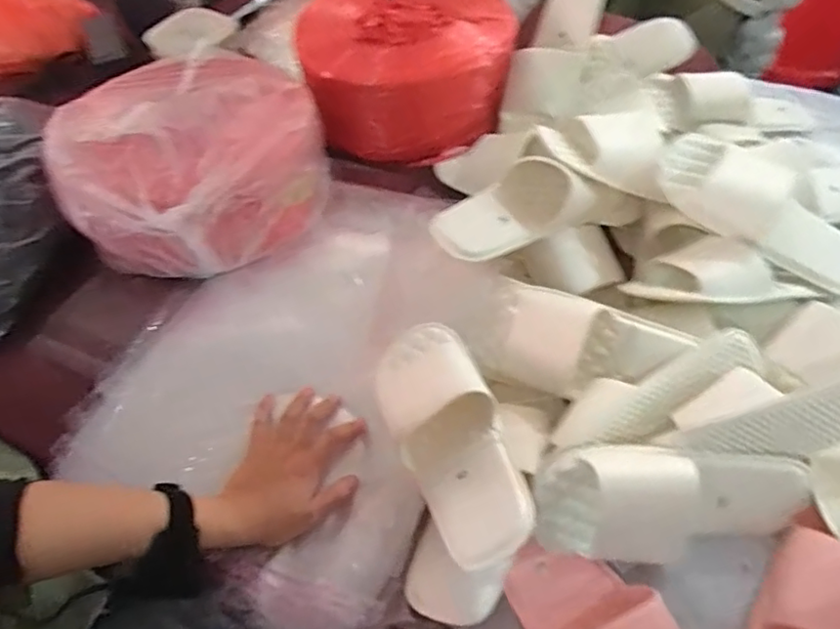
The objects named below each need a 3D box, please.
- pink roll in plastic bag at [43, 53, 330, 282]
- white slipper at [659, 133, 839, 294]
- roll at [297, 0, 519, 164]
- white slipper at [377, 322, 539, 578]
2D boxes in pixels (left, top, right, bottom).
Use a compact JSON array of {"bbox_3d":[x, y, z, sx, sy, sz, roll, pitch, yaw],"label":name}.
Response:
[{"bbox_3d":[-0.256,-0.183,0.681,0.277,0.179,0.301,-5,54,-1],"label":"pink roll in plastic bag"},{"bbox_3d":[0.356,-0.106,0.612,0.228,0.076,0.072,34,60,0],"label":"white slipper"},{"bbox_3d":[-0.014,-0.338,0.813,0.258,0.137,0.244,-1,54,2],"label":"roll"},{"bbox_3d":[0.023,0.108,0.540,0.089,0.087,0.227,-14,55,-8],"label":"white slipper"}]

